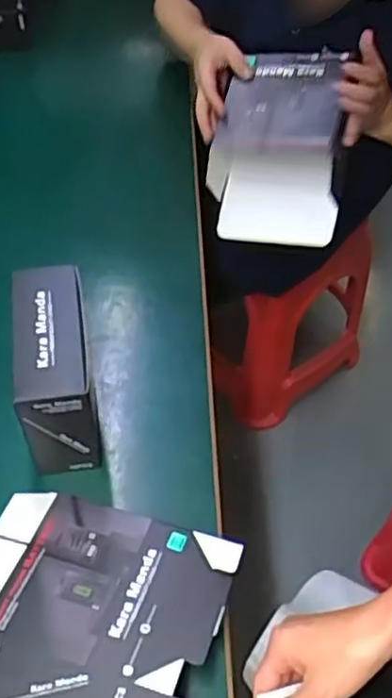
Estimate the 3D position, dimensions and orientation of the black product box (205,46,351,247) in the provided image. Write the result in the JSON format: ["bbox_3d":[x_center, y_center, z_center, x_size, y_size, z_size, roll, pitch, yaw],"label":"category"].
[{"bbox_3d":[0.108,-0.275,0.936,0.166,0.058,0.257,5,98,2],"label":"black product box"}]

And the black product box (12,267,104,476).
[{"bbox_3d":[-0.149,0.026,0.738,0.067,0.171,0.152,-6,55,-7],"label":"black product box"}]

